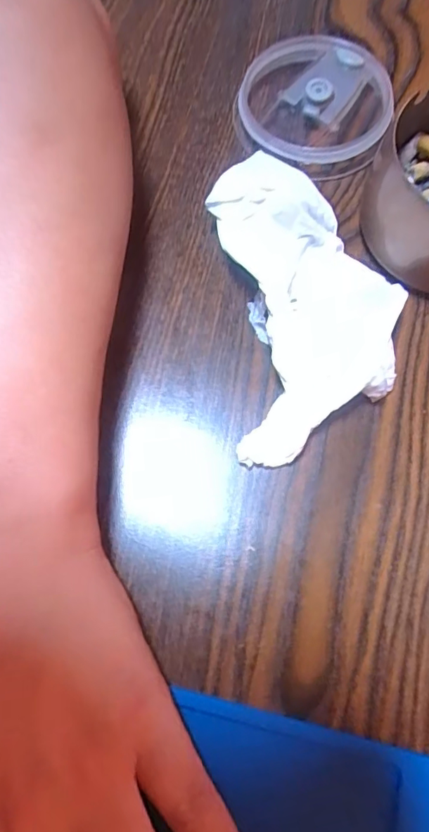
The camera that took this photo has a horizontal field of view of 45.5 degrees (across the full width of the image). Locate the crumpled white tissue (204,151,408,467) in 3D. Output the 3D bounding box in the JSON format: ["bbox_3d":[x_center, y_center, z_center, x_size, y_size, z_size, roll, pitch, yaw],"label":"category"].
[{"bbox_3d":[0.044,-0.052,0.232,0.077,0.024,0.138,-7,72,-1],"label":"crumpled white tissue"}]

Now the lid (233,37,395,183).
[{"bbox_3d":[0.052,-0.164,0.270,0.077,0.017,0.080,0,72,1],"label":"lid"}]

